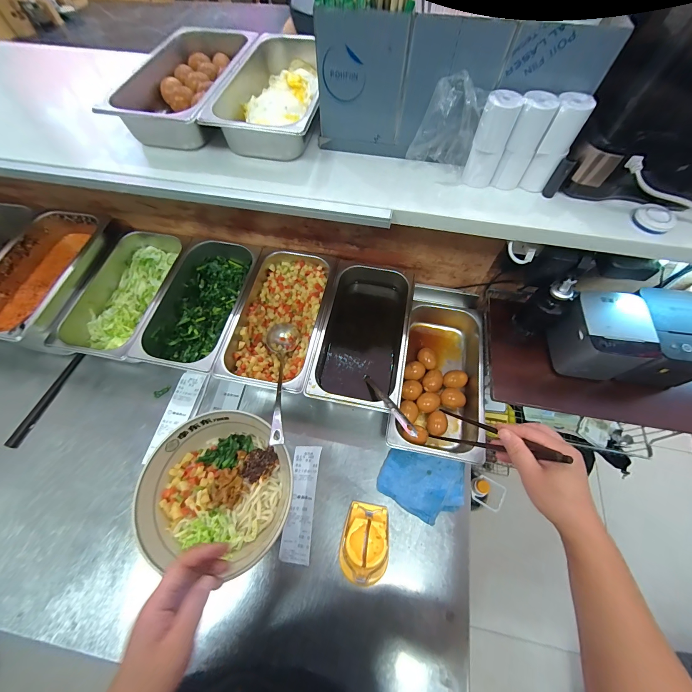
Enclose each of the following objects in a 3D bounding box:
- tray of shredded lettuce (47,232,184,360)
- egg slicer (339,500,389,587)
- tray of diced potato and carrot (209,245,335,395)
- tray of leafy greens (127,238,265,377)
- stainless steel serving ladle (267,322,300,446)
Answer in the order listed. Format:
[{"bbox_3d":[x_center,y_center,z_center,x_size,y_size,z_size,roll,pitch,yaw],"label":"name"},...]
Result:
[{"bbox_3d":[-0.472,-0.112,0.687,0.168,0.104,0.335,8,62,6],"label":"tray of shredded lettuce"},{"bbox_3d":[0.033,0.329,0.495,0.078,0.037,0.117,8,62,6],"label":"egg slicer"},{"bbox_3d":[-0.134,-0.058,0.644,0.174,0.081,0.326,9,62,7],"label":"tray of diced potato and carrot"},{"bbox_3d":[-0.302,-0.093,0.661,0.170,0.090,0.323,9,62,7],"label":"tray of leafy greens"},{"bbox_3d":[-0.127,0.049,0.564,0.072,0.056,0.306,-7,36,-2],"label":"stainless steel serving ladle"}]

